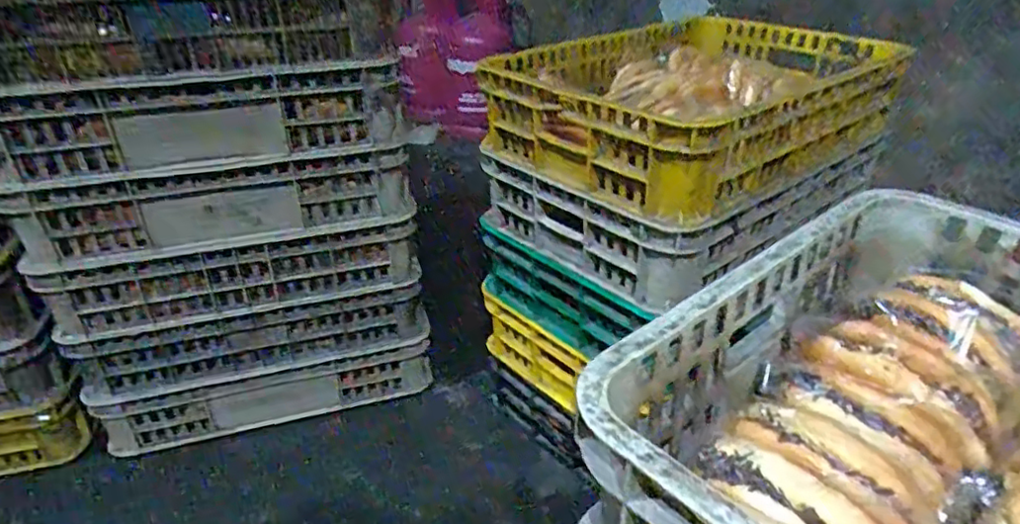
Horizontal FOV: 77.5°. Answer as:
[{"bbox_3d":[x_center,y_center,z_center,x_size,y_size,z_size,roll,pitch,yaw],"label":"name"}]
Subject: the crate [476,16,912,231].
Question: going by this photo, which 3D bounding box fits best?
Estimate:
[{"bbox_3d":[0.307,-0.271,1.044,0.635,0.130,0.436,-23,37,-33],"label":"crate"}]

